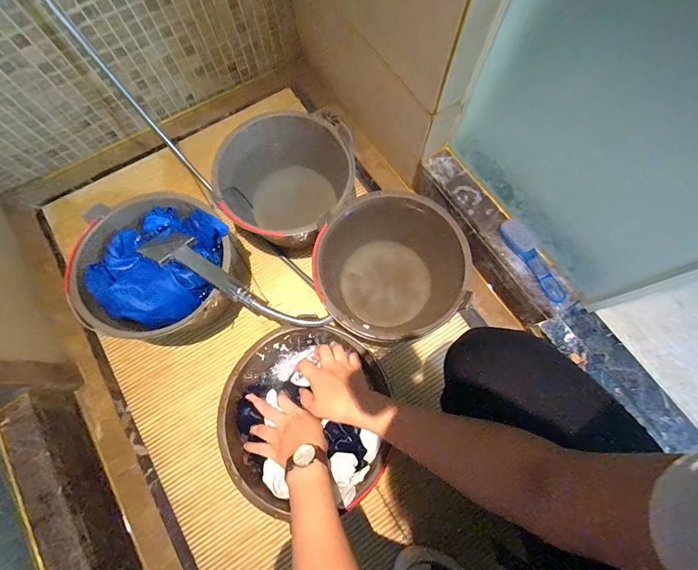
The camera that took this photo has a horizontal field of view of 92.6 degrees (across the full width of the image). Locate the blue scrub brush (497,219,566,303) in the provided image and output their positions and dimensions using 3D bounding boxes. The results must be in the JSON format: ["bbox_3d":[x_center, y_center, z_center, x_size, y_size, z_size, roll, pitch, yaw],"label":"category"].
[{"bbox_3d":[0.372,-0.051,0.670,0.038,0.029,0.186,-32,77,-8],"label":"blue scrub brush"}]

